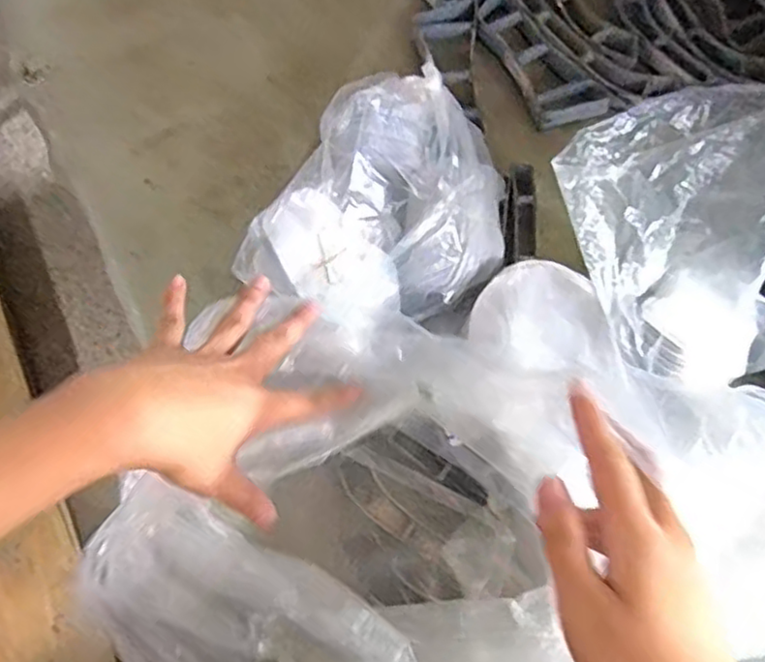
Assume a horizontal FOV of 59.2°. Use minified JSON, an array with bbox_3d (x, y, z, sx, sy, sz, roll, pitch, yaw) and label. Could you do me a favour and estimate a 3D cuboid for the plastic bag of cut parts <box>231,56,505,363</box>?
[{"bbox_3d":[0.007,-0.107,0.589,0.200,0.078,0.233,38,77,13],"label":"plastic bag of cut parts"}]

